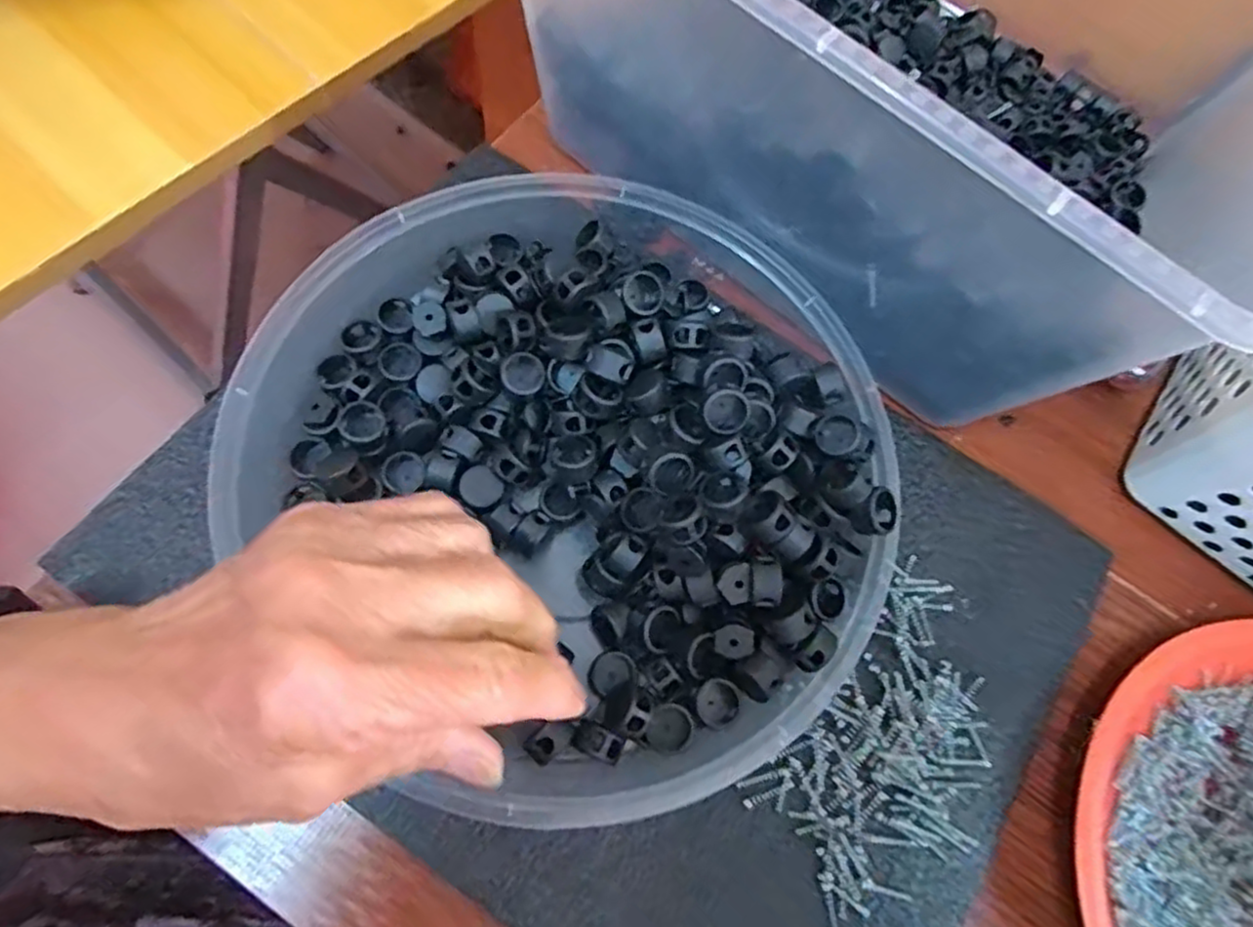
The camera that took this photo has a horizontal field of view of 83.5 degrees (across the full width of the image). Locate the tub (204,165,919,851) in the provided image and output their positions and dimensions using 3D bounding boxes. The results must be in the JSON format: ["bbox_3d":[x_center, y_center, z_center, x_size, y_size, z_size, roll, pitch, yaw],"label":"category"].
[{"bbox_3d":[-0.019,0.002,0.265,0.228,0.054,0.241,2,72,-5],"label":"tub"}]

